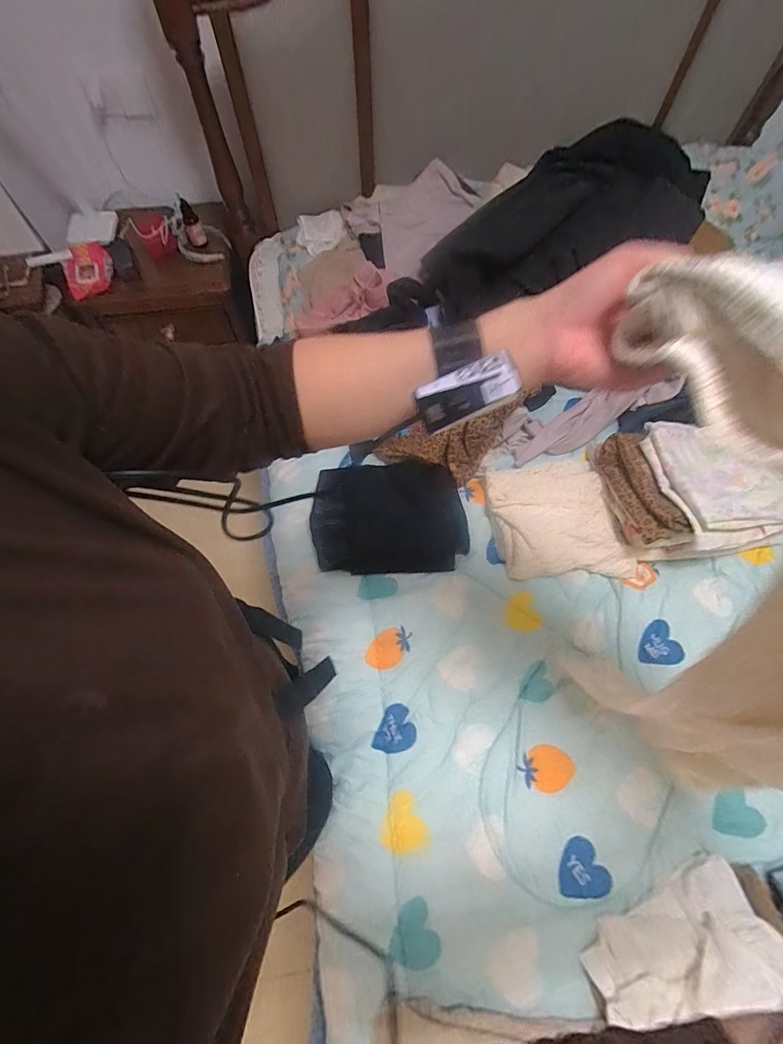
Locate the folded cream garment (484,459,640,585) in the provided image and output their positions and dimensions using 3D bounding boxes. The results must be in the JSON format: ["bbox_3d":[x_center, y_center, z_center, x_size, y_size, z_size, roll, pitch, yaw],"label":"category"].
[{"bbox_3d":[0.355,-0.010,0.918,0.273,0.064,0.269,0,66,0],"label":"folded cream garment"}]

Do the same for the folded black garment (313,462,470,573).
[{"bbox_3d":[-0.003,-0.009,0.925,0.323,0.047,0.238,-3,66,-2],"label":"folded black garment"}]

